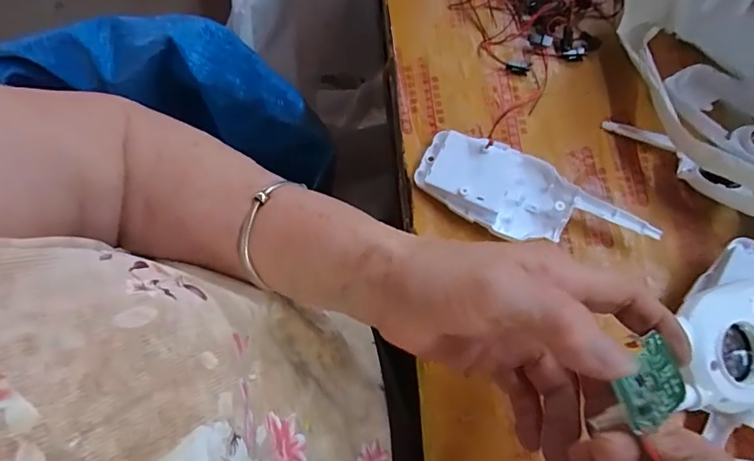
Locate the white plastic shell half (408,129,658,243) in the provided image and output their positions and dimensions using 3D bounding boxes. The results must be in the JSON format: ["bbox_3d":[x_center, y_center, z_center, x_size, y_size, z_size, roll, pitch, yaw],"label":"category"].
[{"bbox_3d":[0.106,-0.019,0.334,0.159,0.022,0.062,27,75,9],"label":"white plastic shell half"}]

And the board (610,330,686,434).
[{"bbox_3d":[0.118,0.066,0.200,0.040,0.004,0.030,-19,83,-28],"label":"board"}]

